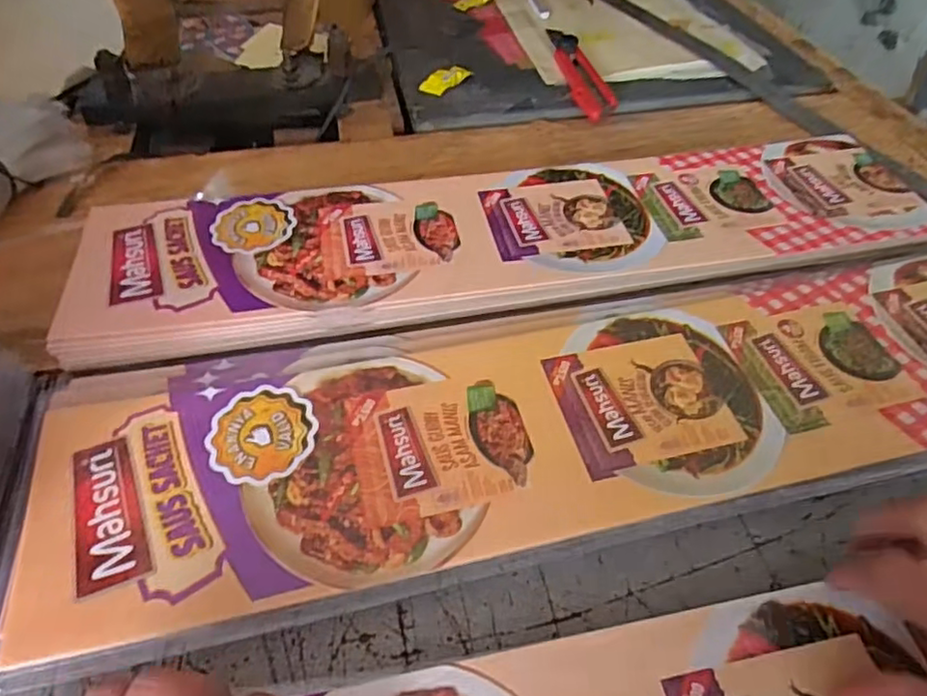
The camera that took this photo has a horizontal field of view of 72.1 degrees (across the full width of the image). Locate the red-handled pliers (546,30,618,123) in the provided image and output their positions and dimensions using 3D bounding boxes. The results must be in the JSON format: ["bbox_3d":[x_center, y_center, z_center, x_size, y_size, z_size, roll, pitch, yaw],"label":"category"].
[{"bbox_3d":[0.107,-0.259,0.593,0.031,0.010,0.171,-5,52,-7],"label":"red-handled pliers"}]

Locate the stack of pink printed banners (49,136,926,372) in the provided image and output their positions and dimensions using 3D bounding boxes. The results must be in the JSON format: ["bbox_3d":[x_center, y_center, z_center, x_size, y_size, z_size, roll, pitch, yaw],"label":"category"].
[{"bbox_3d":[0.037,-0.081,0.420,0.546,0.014,0.132,-9,52,-10],"label":"stack of pink printed banners"}]

